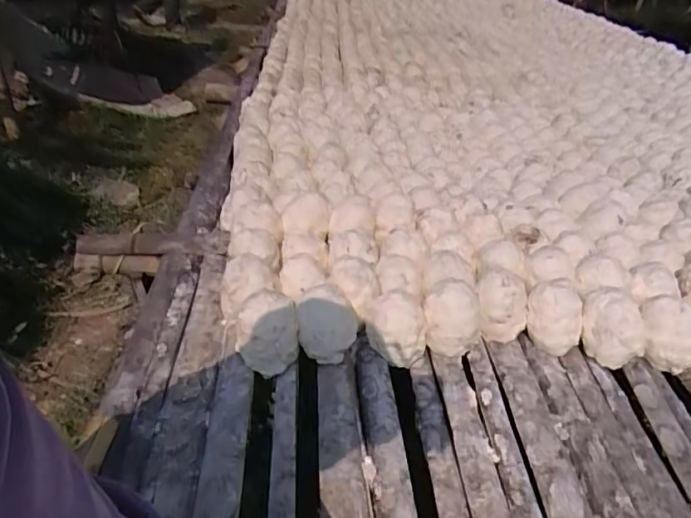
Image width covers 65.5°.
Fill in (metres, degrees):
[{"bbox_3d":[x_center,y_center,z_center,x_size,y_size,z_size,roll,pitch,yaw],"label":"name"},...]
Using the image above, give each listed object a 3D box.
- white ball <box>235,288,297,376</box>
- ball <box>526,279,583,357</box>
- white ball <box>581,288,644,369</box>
[{"bbox_3d":[-0.108,0.099,0.737,0.072,0.103,0.065,6,34,6],"label":"white ball"},{"bbox_3d":[0.316,0.092,0.814,0.082,0.103,0.070,18,37,23],"label":"ball"},{"bbox_3d":[0.399,0.106,0.806,0.093,0.097,0.076,18,37,23],"label":"white ball"}]

